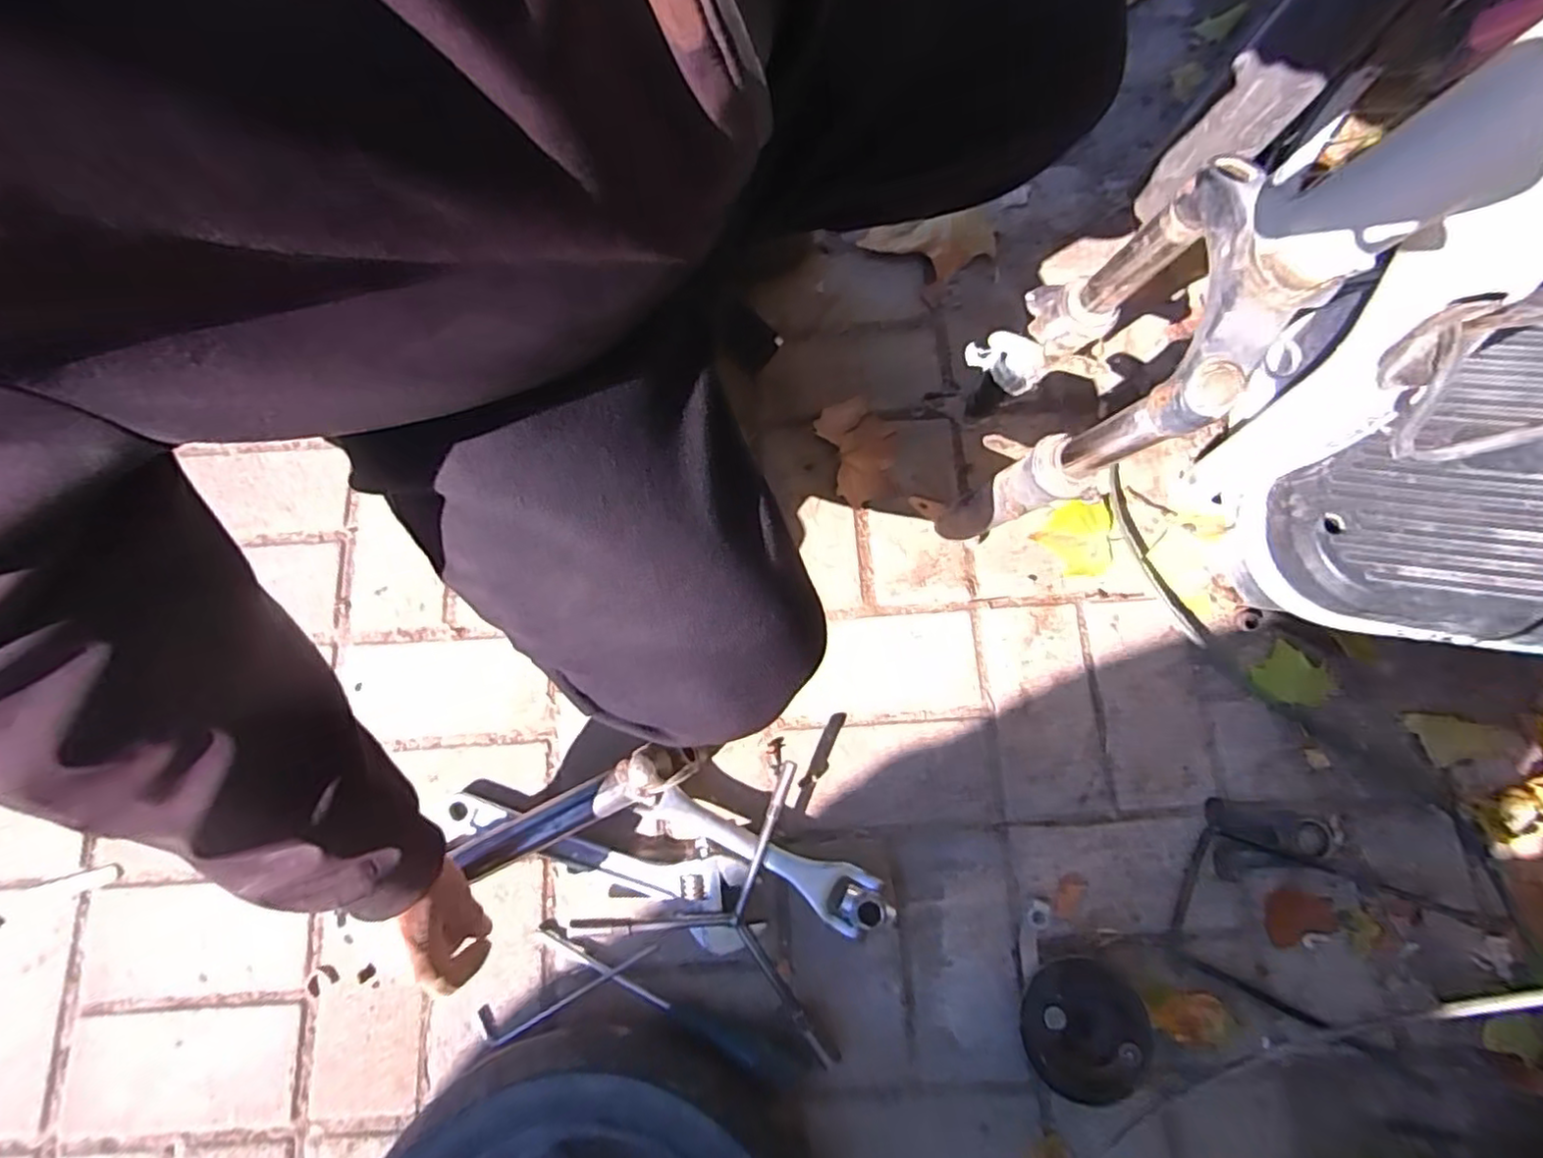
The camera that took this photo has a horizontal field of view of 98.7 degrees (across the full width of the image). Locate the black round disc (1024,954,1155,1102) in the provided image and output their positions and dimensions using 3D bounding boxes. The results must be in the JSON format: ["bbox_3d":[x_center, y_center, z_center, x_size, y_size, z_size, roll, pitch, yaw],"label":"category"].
[{"bbox_3d":[0.251,0.362,0.536,0.098,0.042,0.093,0,76,0],"label":"black round disc"}]

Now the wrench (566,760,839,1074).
[{"bbox_3d":[-0.065,0.287,0.555,0.193,0.040,0.228,-7,76,-2],"label":"wrench"}]

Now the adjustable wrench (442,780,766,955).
[{"bbox_3d":[-0.148,0.240,0.575,0.288,0.024,0.070,20,77,5],"label":"adjustable wrench"}]

